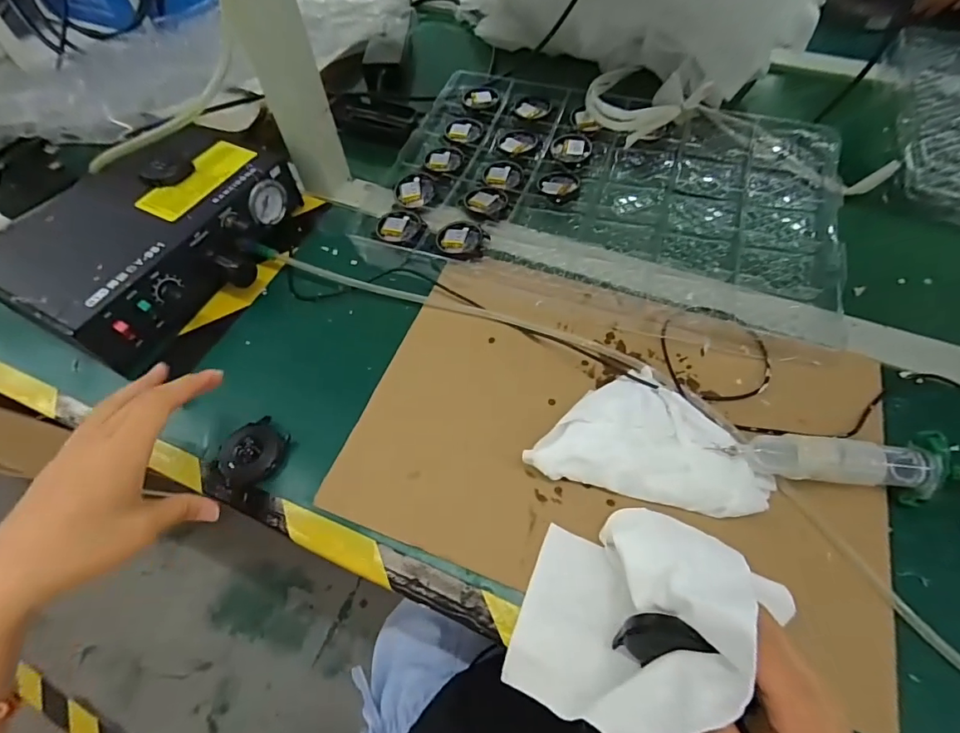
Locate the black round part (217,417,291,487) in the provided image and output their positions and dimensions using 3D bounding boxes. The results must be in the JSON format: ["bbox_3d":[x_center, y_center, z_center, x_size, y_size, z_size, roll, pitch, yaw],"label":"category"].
[{"bbox_3d":[-0.171,0.065,0.357,0.043,0.015,0.049,32,65,19],"label":"black round part"}]

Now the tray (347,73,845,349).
[{"bbox_3d":[0.124,-0.188,0.486,0.440,0.034,0.323,15,61,11],"label":"tray"}]

